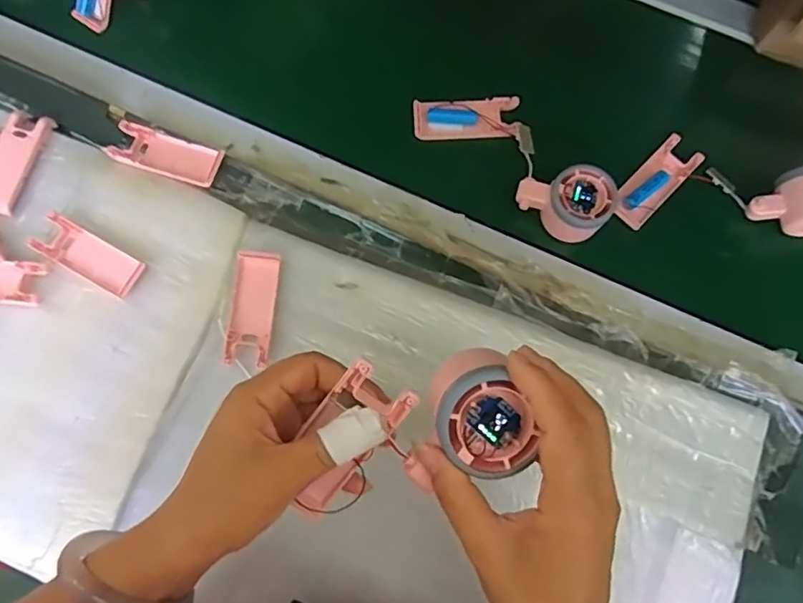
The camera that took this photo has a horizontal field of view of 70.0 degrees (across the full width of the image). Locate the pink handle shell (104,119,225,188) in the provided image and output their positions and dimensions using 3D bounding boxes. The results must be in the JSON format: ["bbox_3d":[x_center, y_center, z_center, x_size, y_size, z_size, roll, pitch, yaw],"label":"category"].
[{"bbox_3d":[-0.226,-0.143,0.551,0.100,0.012,0.044,16,78,3],"label":"pink handle shell"}]

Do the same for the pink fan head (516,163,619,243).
[{"bbox_3d":[0.152,-0.096,0.530,0.080,0.043,0.056,28,79,5],"label":"pink fan head"}]

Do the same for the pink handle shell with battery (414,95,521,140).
[{"bbox_3d":[0.064,-0.182,0.572,0.102,0.014,0.039,0,78,-1],"label":"pink handle shell with battery"}]

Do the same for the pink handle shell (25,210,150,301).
[{"bbox_3d":[-0.287,-0.042,0.526,0.102,0.011,0.039,29,79,5],"label":"pink handle shell"}]

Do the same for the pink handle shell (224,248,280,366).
[{"bbox_3d":[-0.136,0.006,0.520,0.038,0.010,0.100,6,78,1],"label":"pink handle shell"}]

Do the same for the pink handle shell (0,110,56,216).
[{"bbox_3d":[-0.374,-0.136,0.551,0.042,0.013,0.103,19,79,3],"label":"pink handle shell"}]

